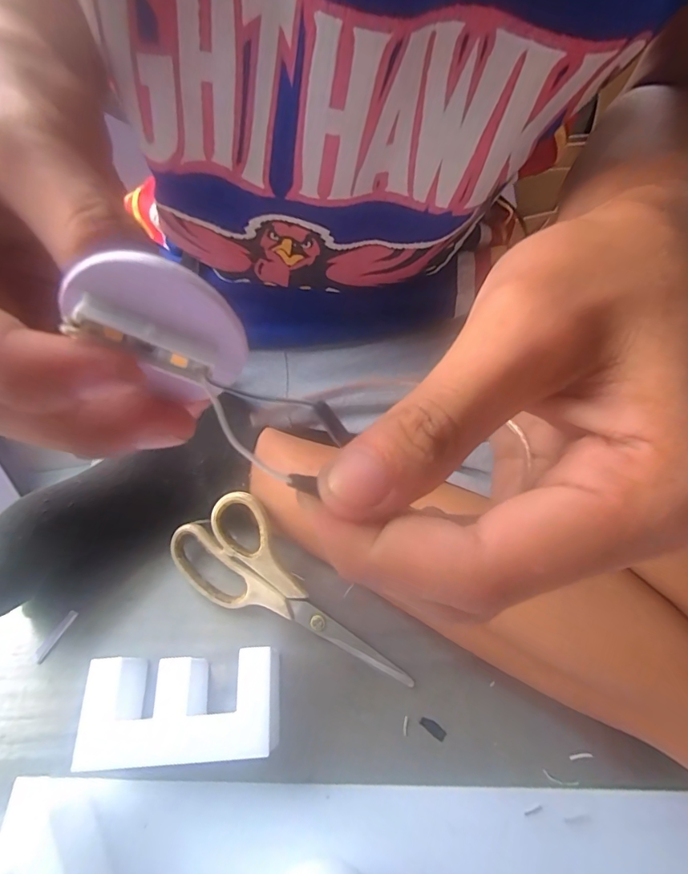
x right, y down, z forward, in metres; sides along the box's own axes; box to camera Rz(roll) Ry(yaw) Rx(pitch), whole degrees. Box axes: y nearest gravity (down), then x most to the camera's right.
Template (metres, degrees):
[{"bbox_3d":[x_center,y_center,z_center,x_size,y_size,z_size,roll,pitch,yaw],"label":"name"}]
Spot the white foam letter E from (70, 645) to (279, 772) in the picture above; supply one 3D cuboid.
[{"bbox_3d":[-0.095,0.166,0.280,0.112,0.042,0.055,-4,62,0],"label":"white foam letter E"}]

